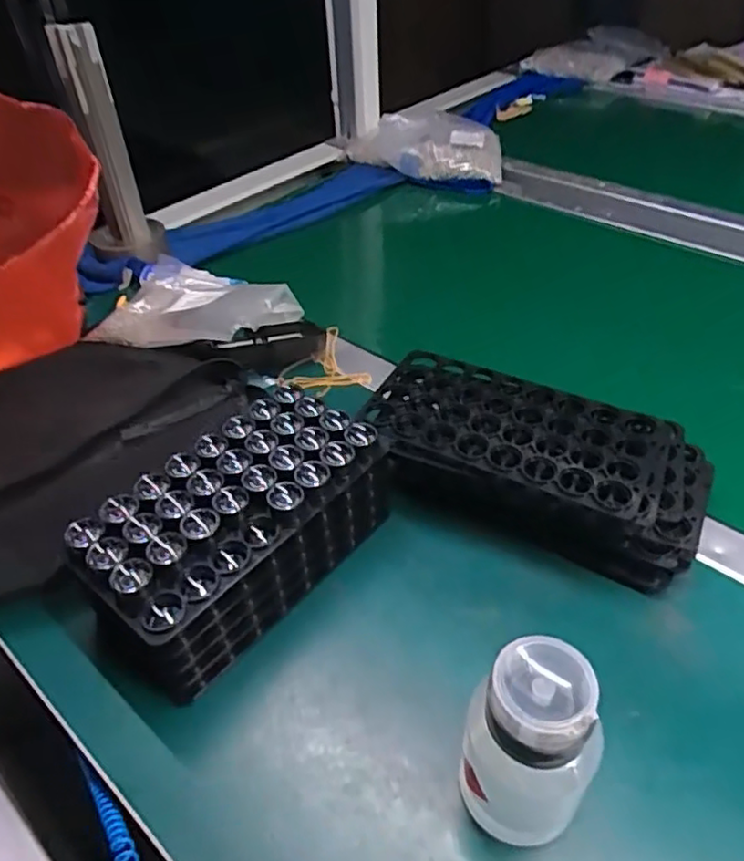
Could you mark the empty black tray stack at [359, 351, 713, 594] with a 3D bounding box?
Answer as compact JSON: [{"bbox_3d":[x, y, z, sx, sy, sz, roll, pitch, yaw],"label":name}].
[{"bbox_3d":[0.116,0.025,0.469,0.237,0.076,0.117,11,46,18],"label":"empty black tray stack"}]

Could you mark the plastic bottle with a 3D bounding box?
[{"bbox_3d":[0.072,0.152,0.303,0.055,0.119,0.060,-2,43,2],"label":"plastic bottle"}]

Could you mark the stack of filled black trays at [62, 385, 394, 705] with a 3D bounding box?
[{"bbox_3d":[-0.084,0.066,0.428,0.092,0.099,0.192,29,53,32],"label":"stack of filled black trays"}]

